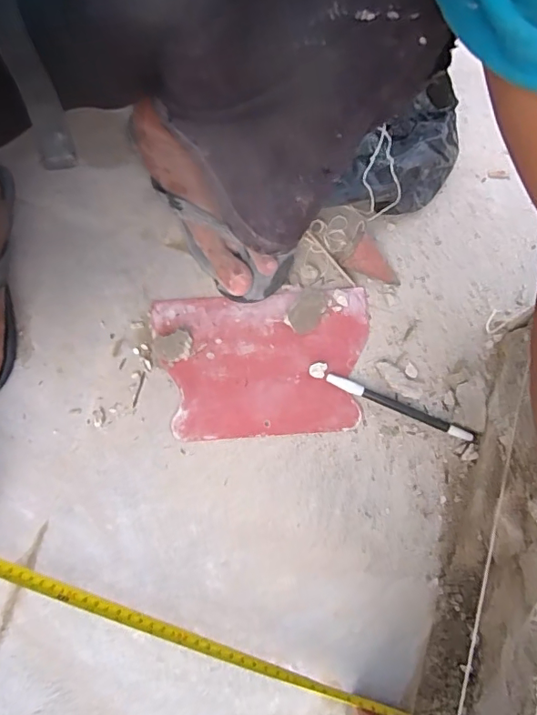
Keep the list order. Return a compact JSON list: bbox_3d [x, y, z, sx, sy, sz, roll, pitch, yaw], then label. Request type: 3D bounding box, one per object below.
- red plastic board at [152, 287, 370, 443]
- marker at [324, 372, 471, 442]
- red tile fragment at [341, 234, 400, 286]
[{"bbox_3d":[-0.004,0.004,0.503,0.205,0.008,0.144,-4,75,-2],"label":"red plastic board"},{"bbox_3d":[0.125,0.047,0.490,0.145,0.012,0.011,23,76,5],"label":"marker"},{"bbox_3d":[0.108,-0.096,0.520,0.060,0.013,0.034,29,83,-27],"label":"red tile fragment"}]

